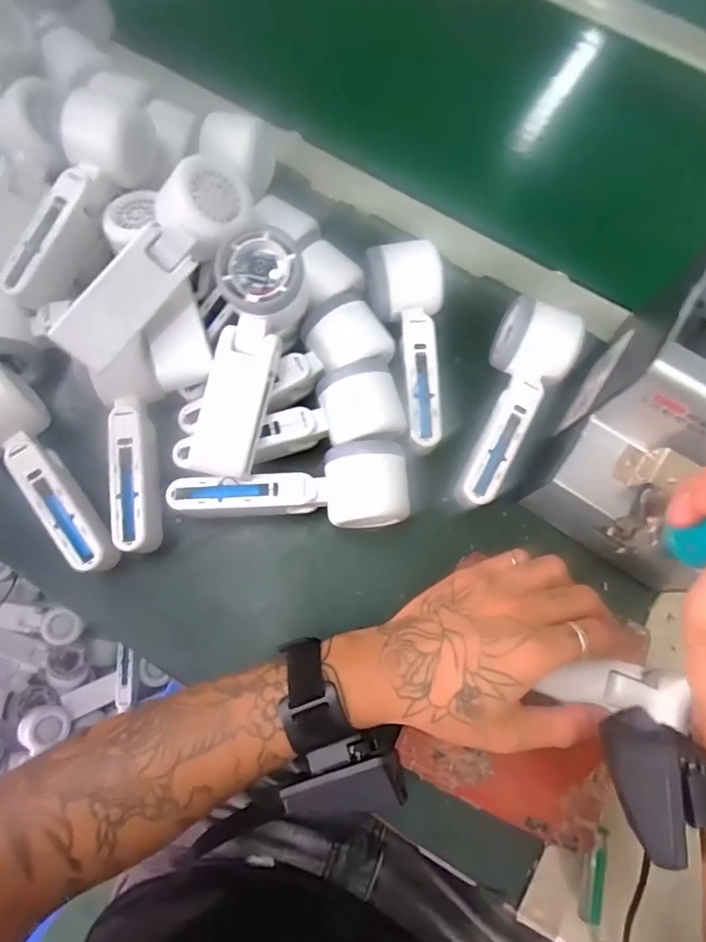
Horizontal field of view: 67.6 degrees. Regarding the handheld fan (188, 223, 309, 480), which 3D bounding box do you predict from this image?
[{"bbox_3d":[-0.072,-0.080,0.372,0.053,0.056,0.163,14,95,2],"label":"handheld fan"}]

